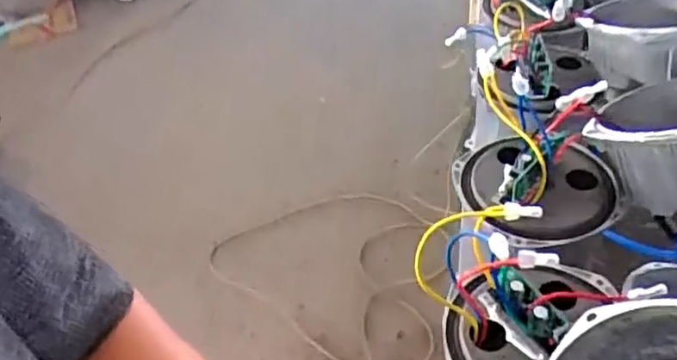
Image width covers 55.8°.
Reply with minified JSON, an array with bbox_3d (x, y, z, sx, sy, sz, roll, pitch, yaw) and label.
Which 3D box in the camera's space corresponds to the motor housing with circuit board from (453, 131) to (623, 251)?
[{"bbox_3d":[0.171,-0.001,0.550,0.133,0.043,0.122,-2,43,4],"label":"motor housing with circuit board"}]

